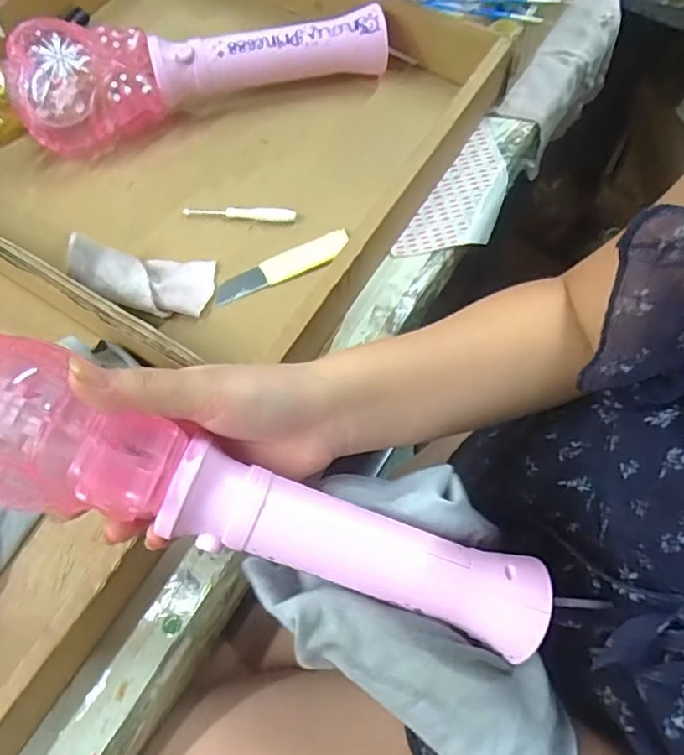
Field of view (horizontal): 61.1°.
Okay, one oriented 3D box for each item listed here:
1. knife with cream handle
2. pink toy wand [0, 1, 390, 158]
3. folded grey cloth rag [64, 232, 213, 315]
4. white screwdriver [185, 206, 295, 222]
[{"bbox_3d":[-0.042,-0.080,0.418,0.102,0.008,0.020,-22,70,-9],"label":"knife with cream handle"},{"bbox_3d":[-0.118,-0.242,0.450,0.307,0.069,0.070,-19,70,-8],"label":"pink toy wand"},{"bbox_3d":[-0.140,-0.068,0.405,0.095,0.015,0.045,12,67,-19],"label":"folded grey cloth rag"},{"bbox_3d":[-0.077,-0.124,0.435,0.085,0.008,0.010,5,69,1],"label":"white screwdriver"}]

